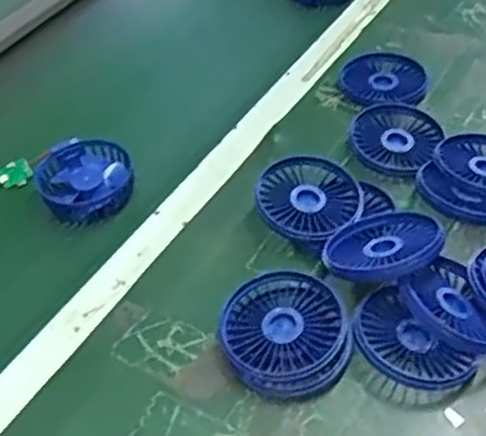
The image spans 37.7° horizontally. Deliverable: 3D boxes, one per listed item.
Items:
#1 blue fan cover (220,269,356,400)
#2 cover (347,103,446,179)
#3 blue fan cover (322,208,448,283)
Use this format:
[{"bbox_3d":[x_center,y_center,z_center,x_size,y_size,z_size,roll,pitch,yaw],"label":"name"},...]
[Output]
[{"bbox_3d":[0.030,0.081,0.509,0.087,0.023,0.094,-10,46,-2],"label":"blue fan cover"},{"bbox_3d":[0.139,-0.073,0.651,0.078,0.024,0.089,16,50,22],"label":"cover"},{"bbox_3d":[0.104,0.022,0.533,0.085,0.013,0.091,-29,26,-13],"label":"blue fan cover"}]

